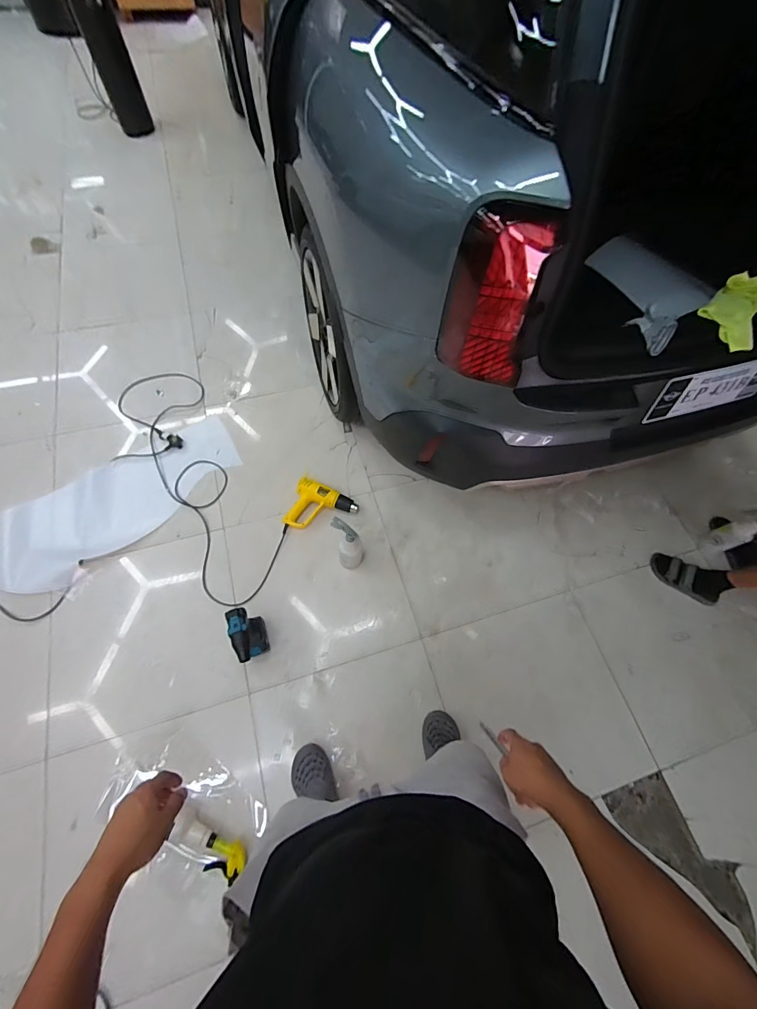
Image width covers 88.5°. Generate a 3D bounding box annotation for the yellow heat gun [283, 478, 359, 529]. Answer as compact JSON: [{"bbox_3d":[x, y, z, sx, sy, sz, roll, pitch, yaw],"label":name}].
[{"bbox_3d":[-0.219,0.028,1.514,0.252,0.085,0.197,20,65,5],"label":"yellow heat gun"}]

